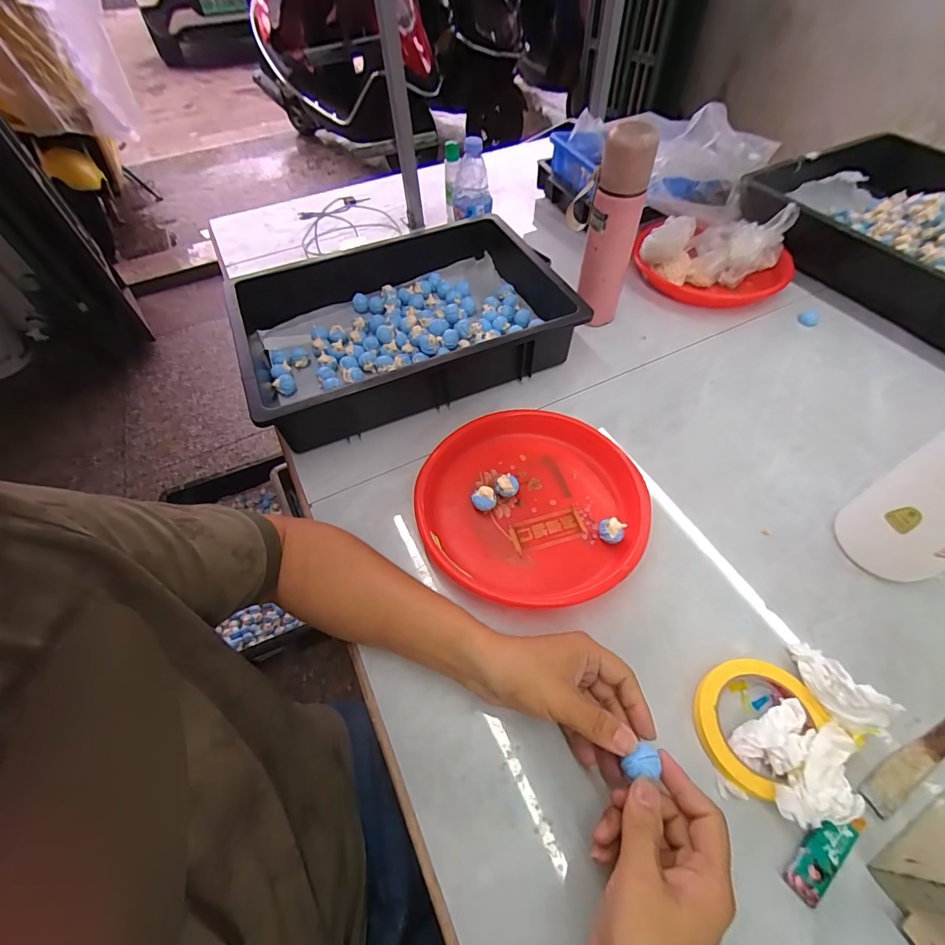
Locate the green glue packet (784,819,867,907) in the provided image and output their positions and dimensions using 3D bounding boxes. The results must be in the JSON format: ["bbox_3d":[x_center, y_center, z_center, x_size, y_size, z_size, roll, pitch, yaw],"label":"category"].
[{"bbox_3d":[0.270,0.290,0.336,0.077,0.010,0.023,-34,58,-19],"label":"green glue packet"}]

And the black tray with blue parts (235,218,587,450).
[{"bbox_3d":[-0.099,-0.218,0.664,0.455,0.110,0.311,-21,55,-11],"label":"black tray with blue parts"}]

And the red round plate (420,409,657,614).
[{"bbox_3d":[0.065,0.037,0.511,0.245,0.038,0.246,-2,54,3],"label":"red round plate"}]

